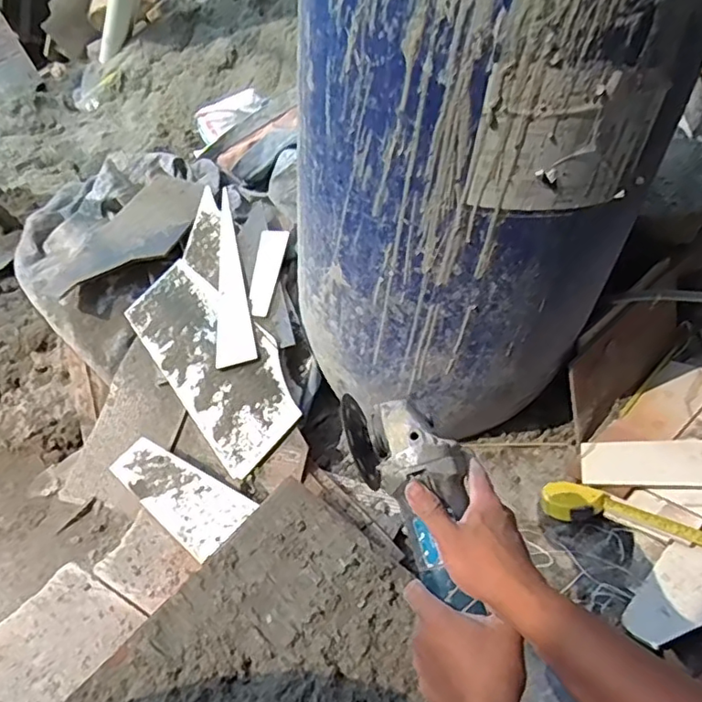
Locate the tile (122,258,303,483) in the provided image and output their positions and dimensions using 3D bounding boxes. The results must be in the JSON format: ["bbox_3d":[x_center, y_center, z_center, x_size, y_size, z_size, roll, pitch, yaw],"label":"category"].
[{"bbox_3d":[-0.241,0.008,1.032,0.180,0.012,0.407,-39,66,-6],"label":"tile"}]

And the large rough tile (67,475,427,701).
[{"bbox_3d":[-0.055,0.399,0.694,0.387,0.015,0.385,35,52,16],"label":"large rough tile"}]

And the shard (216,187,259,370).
[{"bbox_3d":[-0.228,-0.149,1.101,0.071,0.010,0.389,-15,61,6],"label":"shard"}]

